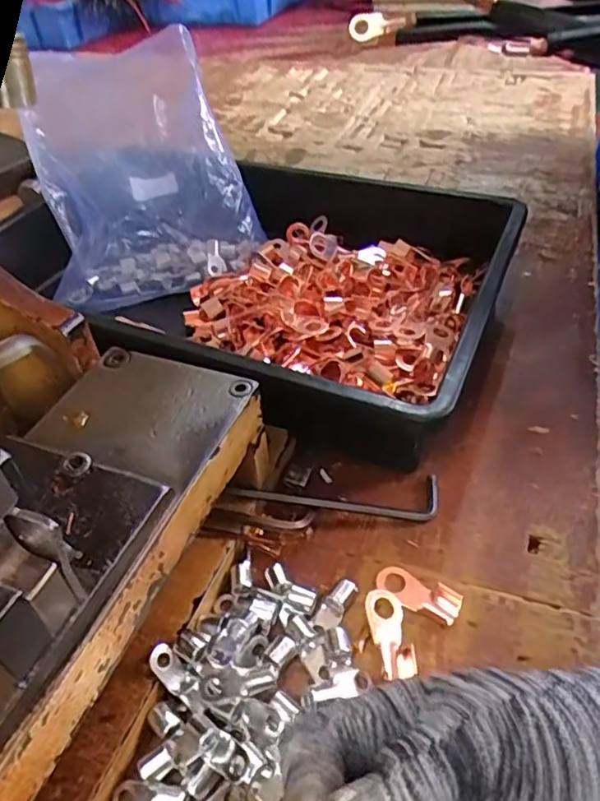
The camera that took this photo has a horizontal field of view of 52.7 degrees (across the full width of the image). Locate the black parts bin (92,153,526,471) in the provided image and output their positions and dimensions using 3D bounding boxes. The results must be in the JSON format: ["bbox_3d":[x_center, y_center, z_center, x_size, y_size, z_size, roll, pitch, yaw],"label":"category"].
[{"bbox_3d":[0.016,-0.079,0.431,0.237,0.062,0.259,16,47,18],"label":"black parts bin"}]

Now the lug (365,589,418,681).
[{"bbox_3d":[0.041,0.106,0.278,0.017,0.005,0.040,-8,44,-5],"label":"lug"}]

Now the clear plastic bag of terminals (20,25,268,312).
[{"bbox_3d":[-0.143,-0.205,0.514,0.164,0.143,0.213,-16,45,-13],"label":"clear plastic bag of terminals"}]

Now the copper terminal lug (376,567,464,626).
[{"bbox_3d":[0.057,0.091,0.291,0.041,0.008,0.016,22,49,24],"label":"copper terminal lug"}]

